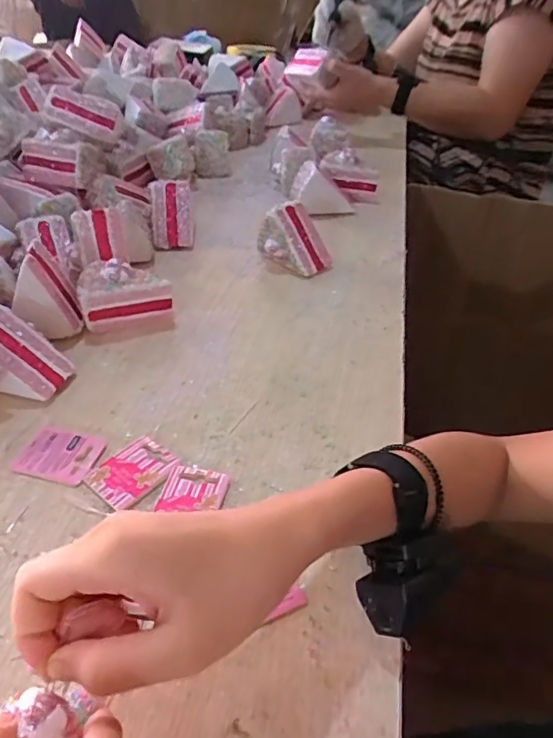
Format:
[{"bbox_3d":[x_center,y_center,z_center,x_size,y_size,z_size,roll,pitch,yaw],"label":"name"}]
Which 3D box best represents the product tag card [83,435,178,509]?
[{"bbox_3d":[-0.108,0.075,0.390,0.044,0.004,0.058,30,48,31],"label":"product tag card"}]

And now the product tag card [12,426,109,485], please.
[{"bbox_3d":[-0.168,0.066,0.404,0.059,0.004,0.046,9,46,12],"label":"product tag card"}]

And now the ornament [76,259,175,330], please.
[{"bbox_3d":[-0.150,-0.073,0.528,0.088,0.065,0.047,-5,40,-5],"label":"ornament"}]

